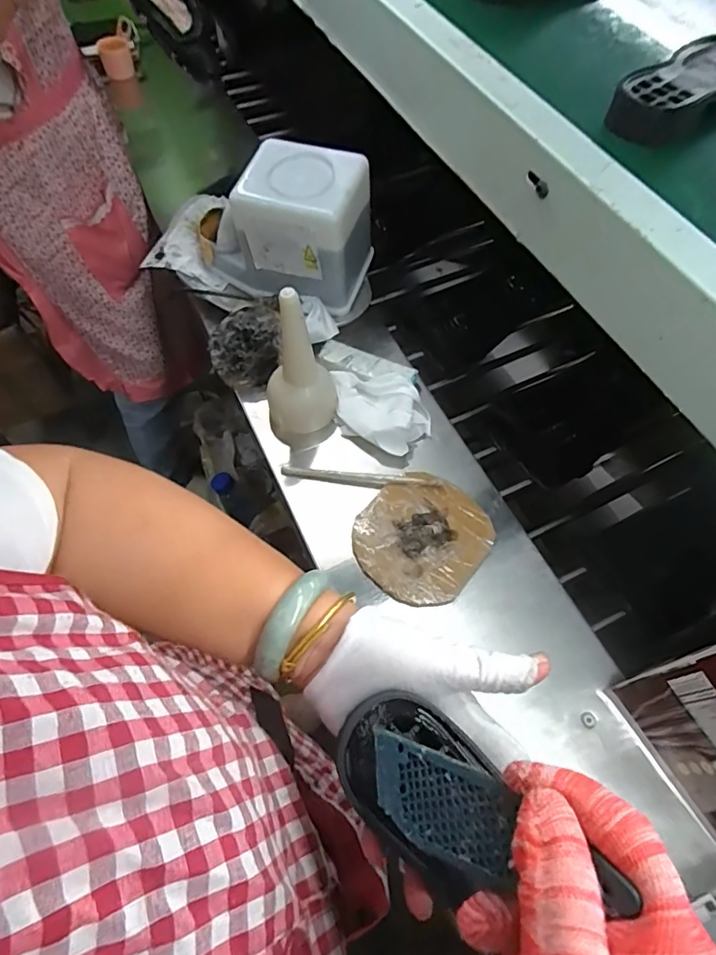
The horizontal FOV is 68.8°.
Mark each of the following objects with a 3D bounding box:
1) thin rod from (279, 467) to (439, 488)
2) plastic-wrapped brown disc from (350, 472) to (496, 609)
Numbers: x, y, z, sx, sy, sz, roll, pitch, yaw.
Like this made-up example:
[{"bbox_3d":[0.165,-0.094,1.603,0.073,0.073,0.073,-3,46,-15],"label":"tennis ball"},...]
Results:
[{"bbox_3d":[0.003,0.001,0.642,0.191,0.013,0.018,4,61,-1],"label":"thin rod"},{"bbox_3d":[0.074,0.067,0.605,0.138,0.012,0.153,36,66,16],"label":"plastic-wrapped brown disc"}]

